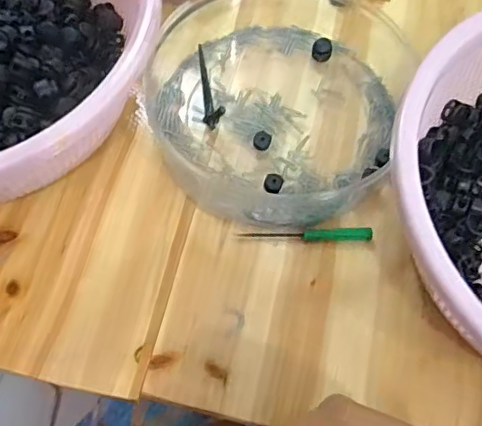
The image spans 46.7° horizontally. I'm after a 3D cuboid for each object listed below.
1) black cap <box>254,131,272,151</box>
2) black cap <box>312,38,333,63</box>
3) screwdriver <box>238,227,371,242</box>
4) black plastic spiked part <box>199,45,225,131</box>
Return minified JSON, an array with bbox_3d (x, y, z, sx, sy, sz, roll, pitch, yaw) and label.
[{"bbox_3d":[0.016,-0.056,0.432,0.012,0.013,0.014,21,66,8],"label":"black cap"},{"bbox_3d":[0.069,-0.138,0.471,0.016,0.017,0.013,6,64,0],"label":"black cap"},{"bbox_3d":[0.048,0.015,0.405,0.095,0.009,0.009,2,65,-2],"label":"screwdriver"},{"bbox_3d":[-0.026,-0.106,0.448,0.015,0.018,0.082,-7,65,-6],"label":"black plastic spiked part"}]

